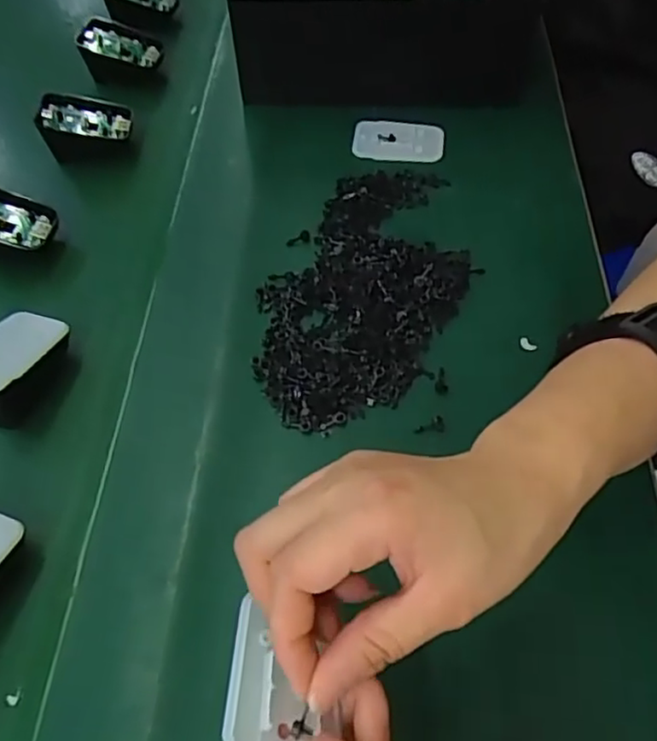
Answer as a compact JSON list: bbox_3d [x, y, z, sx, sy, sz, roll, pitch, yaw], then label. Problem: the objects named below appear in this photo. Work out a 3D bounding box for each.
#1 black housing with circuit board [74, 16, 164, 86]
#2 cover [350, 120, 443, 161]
[{"bbox_3d":[-0.180,-0.278,0.565,0.064,0.045,0.052,7,57,9],"label":"black housing with circuit board"},{"bbox_3d":[0.055,-0.185,0.513,0.072,0.007,0.041,7,57,9],"label":"cover"}]

